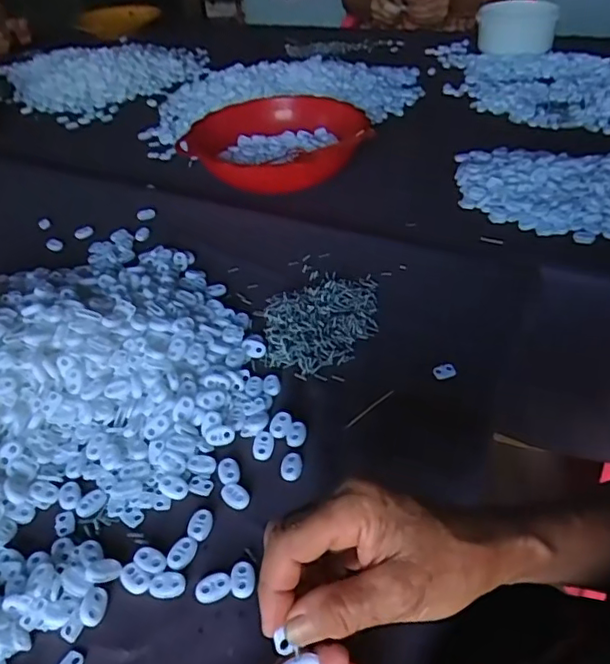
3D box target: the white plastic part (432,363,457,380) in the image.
[{"bbox_3d":[0.119,0.034,0.495,0.019,0.006,0.012,-10,41,-6],"label":"white plastic part"}]

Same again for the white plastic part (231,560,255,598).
[{"bbox_3d":[-0.039,0.156,0.366,0.015,0.005,0.024,-9,40,-5],"label":"white plastic part"}]

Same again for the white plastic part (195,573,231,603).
[{"bbox_3d":[-0.057,0.159,0.363,0.022,0.004,0.015,-14,41,-11],"label":"white plastic part"}]

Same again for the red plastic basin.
[{"bbox_3d":[-0.040,-0.258,0.797,0.239,0.077,0.239,-3,40,3],"label":"red plastic basin"}]

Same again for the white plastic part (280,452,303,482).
[{"bbox_3d":[-0.010,0.098,0.428,0.015,0.004,0.024,-1,40,5],"label":"white plastic part"}]

